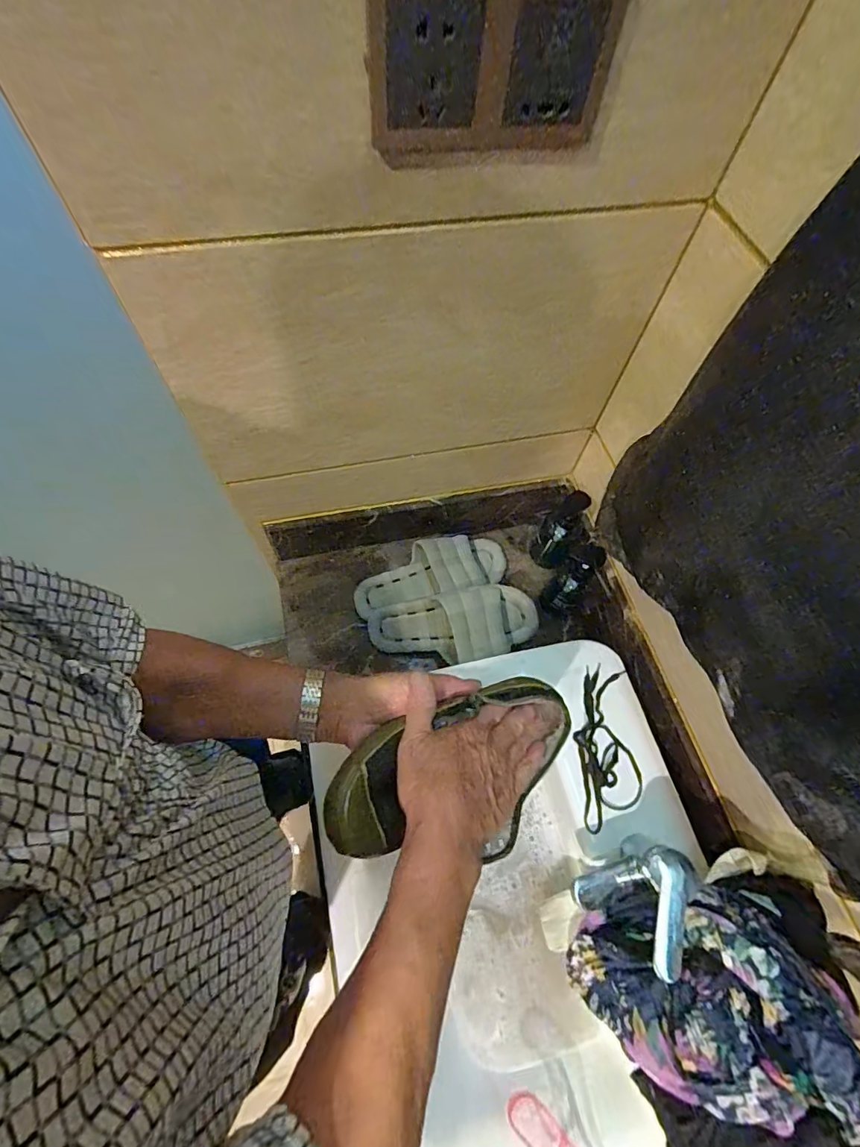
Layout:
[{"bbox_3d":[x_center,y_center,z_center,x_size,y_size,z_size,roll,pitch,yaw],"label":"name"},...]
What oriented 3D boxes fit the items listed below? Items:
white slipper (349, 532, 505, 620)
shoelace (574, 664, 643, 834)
[{"bbox_3d":[0.003,-0.007,0.815,0.274,0.067,0.117,-10,65,-8],"label":"white slipper"},{"bbox_3d":[0.235,0.228,0.632,0.080,0.008,0.203,3,64,-1],"label":"shoelace"}]

